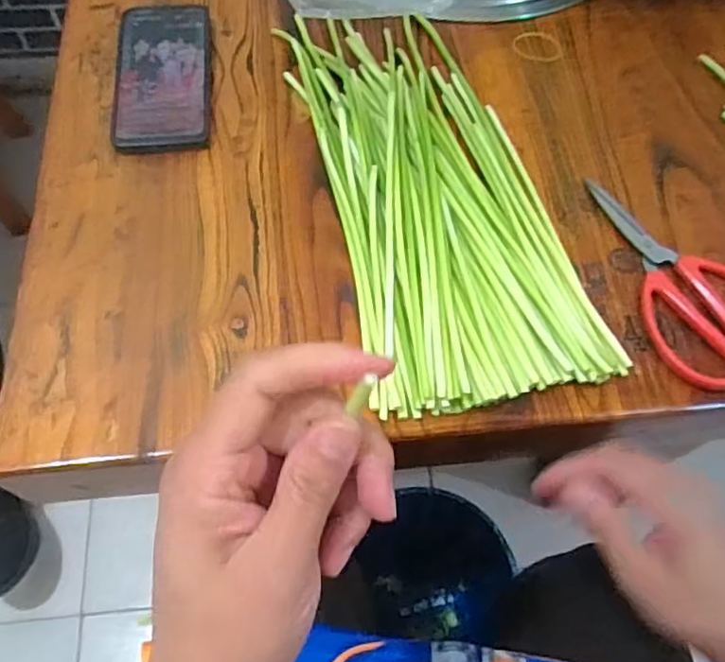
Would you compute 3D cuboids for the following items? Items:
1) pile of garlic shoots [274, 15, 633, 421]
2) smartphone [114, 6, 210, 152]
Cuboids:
[{"bbox_3d":[0.054,-0.121,0.492,0.163,0.031,0.371,-11,63,-8],"label":"pile of garlic shoots"},{"bbox_3d":[-0.170,-0.219,0.537,0.077,0.016,0.158,-4,62,-5],"label":"smartphone"}]

